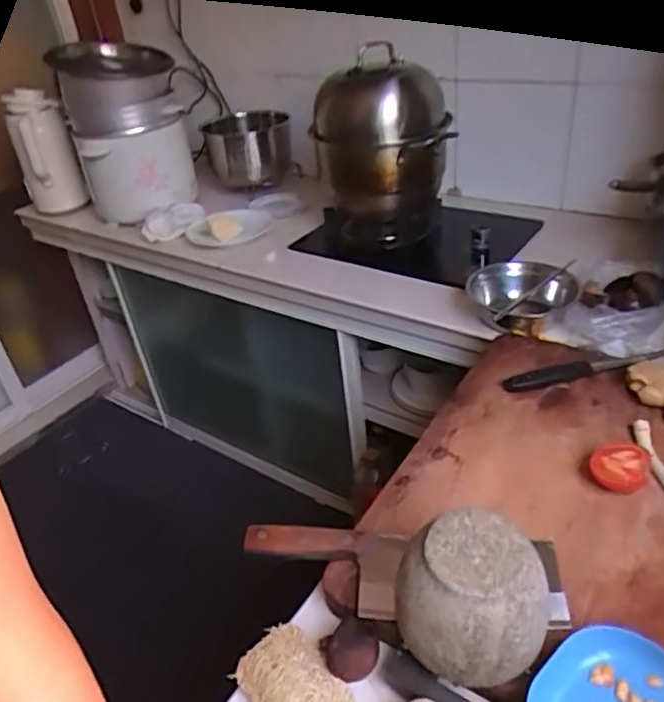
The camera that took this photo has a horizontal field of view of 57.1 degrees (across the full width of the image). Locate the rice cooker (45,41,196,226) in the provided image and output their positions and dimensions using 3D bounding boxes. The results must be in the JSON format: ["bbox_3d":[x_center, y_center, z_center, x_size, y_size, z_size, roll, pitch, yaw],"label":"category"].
[{"bbox_3d":[-0.512,-0.553,1.537,0.277,0.372,0.296,-16,35,-14],"label":"rice cooker"}]

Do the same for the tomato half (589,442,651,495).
[{"bbox_3d":[0.299,0.122,0.634,0.051,0.038,0.047,21,43,35],"label":"tomato half"}]

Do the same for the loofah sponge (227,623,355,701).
[{"bbox_3d":[-0.026,0.293,0.520,0.068,0.025,0.120,-30,40,-30],"label":"loofah sponge"}]

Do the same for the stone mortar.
[{"bbox_3d":[0.113,0.207,0.498,0.104,0.111,0.094,-19,36,-17],"label":"stone mortar"}]

